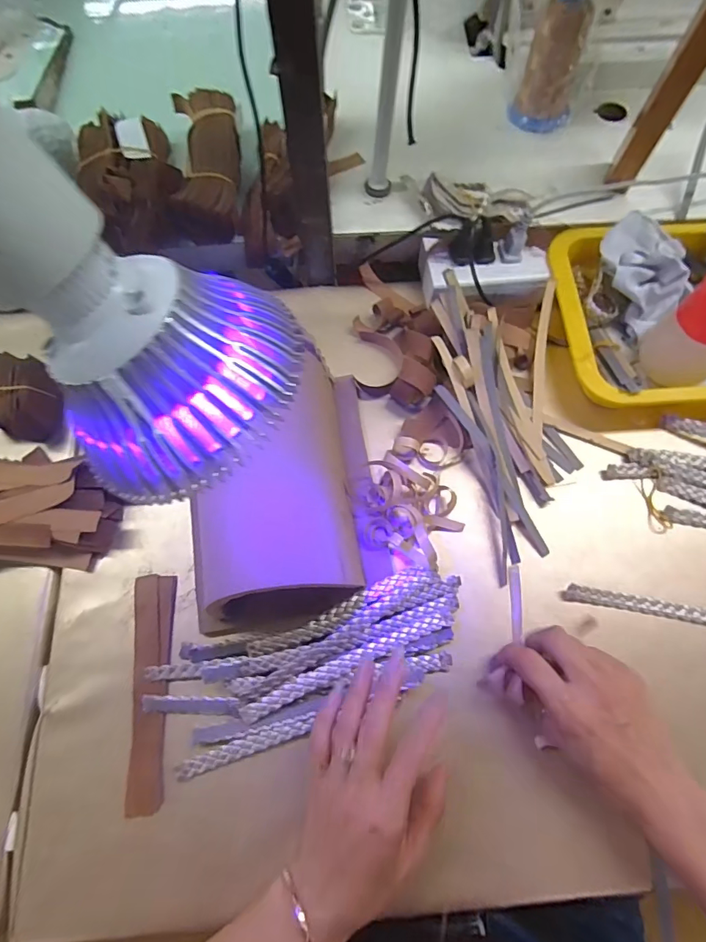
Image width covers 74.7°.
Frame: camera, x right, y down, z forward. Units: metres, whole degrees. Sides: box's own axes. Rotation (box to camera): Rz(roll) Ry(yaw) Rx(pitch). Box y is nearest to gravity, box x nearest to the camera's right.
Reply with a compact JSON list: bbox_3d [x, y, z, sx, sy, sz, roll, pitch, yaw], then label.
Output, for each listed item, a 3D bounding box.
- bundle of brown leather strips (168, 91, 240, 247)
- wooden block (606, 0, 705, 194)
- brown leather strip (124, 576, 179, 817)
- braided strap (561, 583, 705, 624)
[{"bbox_3d":[-0.148,-0.316,0.470,0.062,0.032,0.180,-5,70,-1],"label":"bundle of brown leather strips"},{"bbox_3d":[0.276,-0.328,0.404,0.031,0.188,0.009,37,74,13],"label":"wooden block"},{"bbox_3d":[-0.156,0.166,0.357,0.031,0.007,0.167,-7,70,-1],"label":"brown leather strip"},{"bbox_3d":[0.255,0.110,0.367,0.168,0.008,0.013,9,70,4],"label":"braided strap"}]

